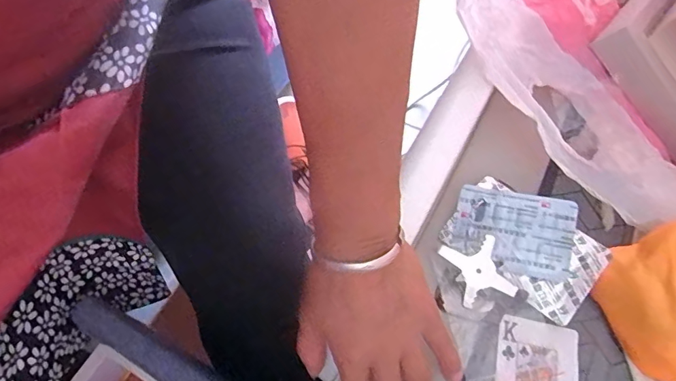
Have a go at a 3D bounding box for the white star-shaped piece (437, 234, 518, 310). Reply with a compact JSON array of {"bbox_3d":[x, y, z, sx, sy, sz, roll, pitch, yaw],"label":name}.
[{"bbox_3d":[0.105,0.060,0.347,0.040,0.004,0.050,-25,80,6],"label":"white star-shaped piece"}]

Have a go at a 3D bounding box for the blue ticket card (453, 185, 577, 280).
[{"bbox_3d":[0.133,0.031,0.347,0.085,0.007,0.060,10,82,16],"label":"blue ticket card"}]

